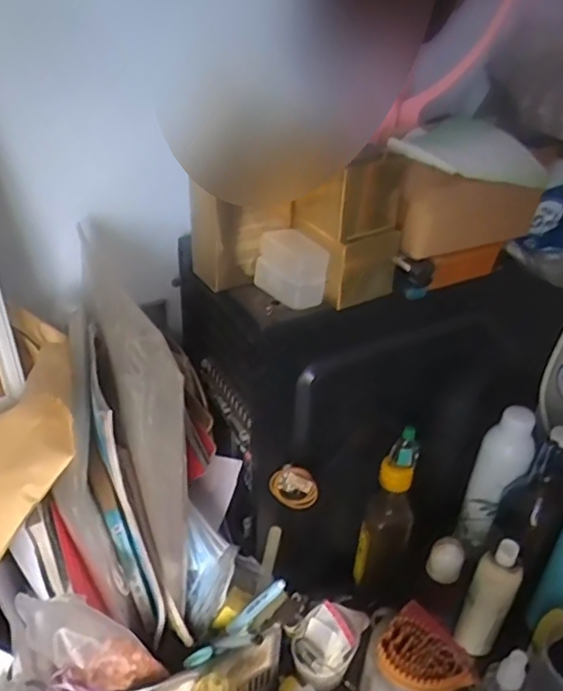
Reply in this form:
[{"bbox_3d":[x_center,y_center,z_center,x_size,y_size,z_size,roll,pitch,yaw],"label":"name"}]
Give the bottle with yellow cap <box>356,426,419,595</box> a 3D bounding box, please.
[{"bbox_3d":[0.119,0.197,0.684,0.051,0.263,0.053,12,36,13],"label":"bottle with yellow cap"}]

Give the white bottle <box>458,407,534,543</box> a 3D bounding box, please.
[{"bbox_3d":[0.256,0.164,0.743,0.054,0.201,0.044,15,37,17],"label":"white bottle"}]

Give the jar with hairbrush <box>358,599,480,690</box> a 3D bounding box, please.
[{"bbox_3d":[0.128,0.330,0.611,0.085,0.137,0.086,-6,36,-12],"label":"jar with hairbrush"}]

